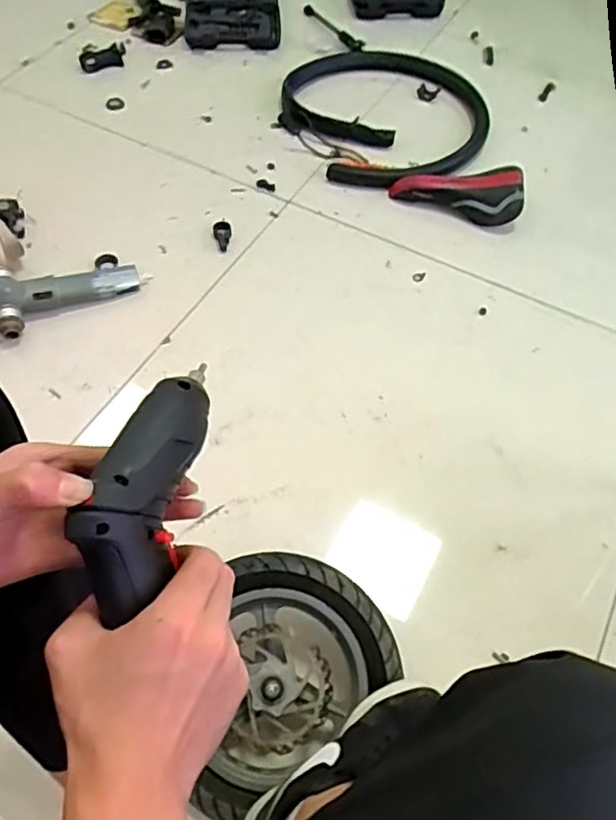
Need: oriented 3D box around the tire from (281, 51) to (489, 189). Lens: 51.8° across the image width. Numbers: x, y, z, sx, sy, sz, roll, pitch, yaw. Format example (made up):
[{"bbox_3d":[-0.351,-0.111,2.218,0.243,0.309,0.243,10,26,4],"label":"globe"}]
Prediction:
[{"bbox_3d":[0.209,-0.695,1.465,0.471,0.035,0.511,1,56,-2],"label":"tire"}]

